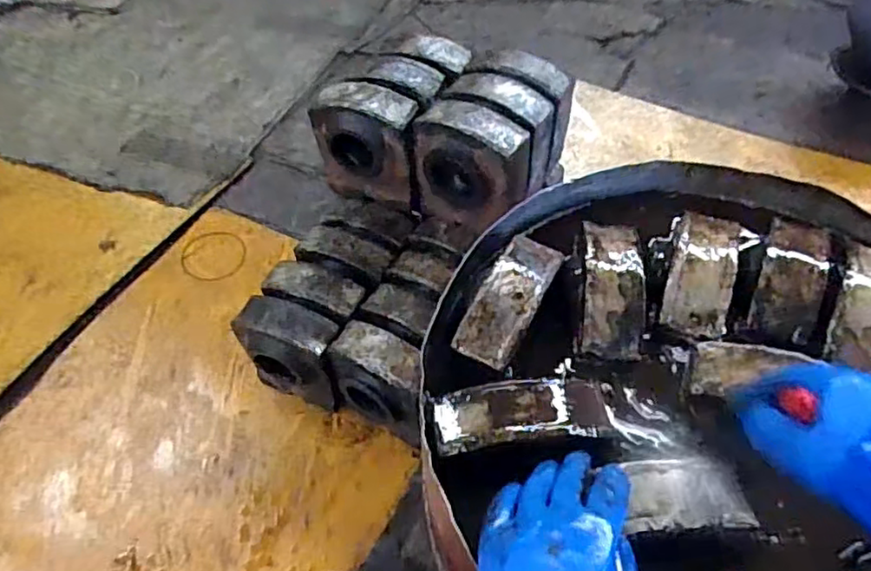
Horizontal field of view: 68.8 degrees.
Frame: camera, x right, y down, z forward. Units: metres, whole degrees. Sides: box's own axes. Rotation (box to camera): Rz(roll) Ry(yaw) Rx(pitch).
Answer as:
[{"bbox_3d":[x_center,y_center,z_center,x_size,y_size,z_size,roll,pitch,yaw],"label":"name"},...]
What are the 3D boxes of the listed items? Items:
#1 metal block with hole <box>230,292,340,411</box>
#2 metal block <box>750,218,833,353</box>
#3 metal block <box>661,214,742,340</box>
[{"bbox_3d":[-0.210,0.112,0.985,0.174,0.185,0.084,24,58,19],"label":"metal block with hole"},{"bbox_3d":[0.368,-0.005,0.655,0.061,0.036,0.150,17,56,15],"label":"metal block"},{"bbox_3d":[0.283,-0.018,0.671,0.062,0.038,0.146,15,55,14],"label":"metal block"}]

